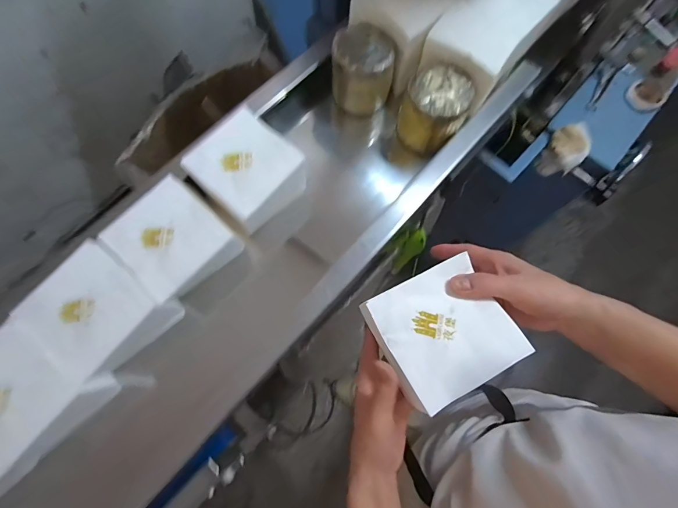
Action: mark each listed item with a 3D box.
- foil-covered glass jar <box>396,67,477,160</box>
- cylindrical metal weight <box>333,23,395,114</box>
[{"bbox_3d":[0.147,-0.218,0.541,0.087,0.091,0.093,33,76,10],"label":"foil-covered glass jar"},{"bbox_3d":[0.035,-0.291,0.568,0.101,0.102,0.091,9,73,3],"label":"cylindrical metal weight"}]

